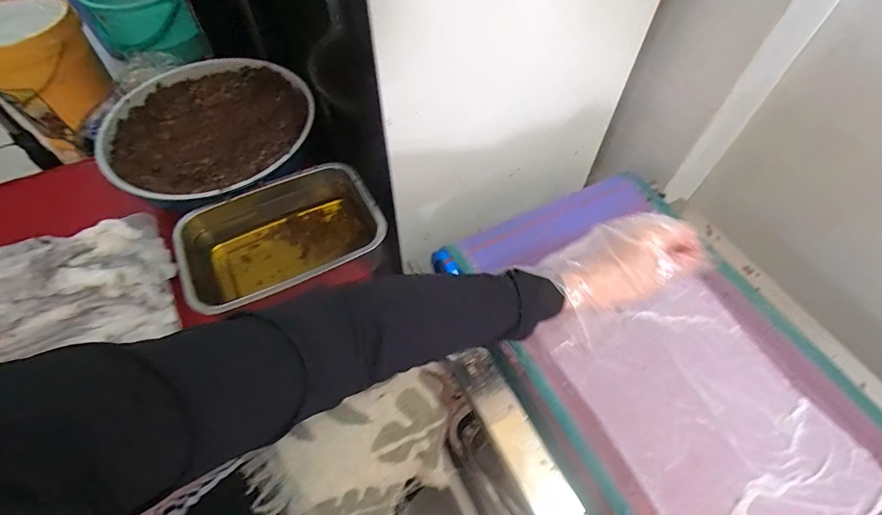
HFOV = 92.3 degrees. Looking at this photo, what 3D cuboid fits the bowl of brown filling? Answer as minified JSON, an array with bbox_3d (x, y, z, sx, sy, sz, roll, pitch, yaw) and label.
[{"bbox_3d":[-0.314,-0.176,0.571,0.273,0.063,0.266,0,57,0],"label":"bowl of brown filling"}]

